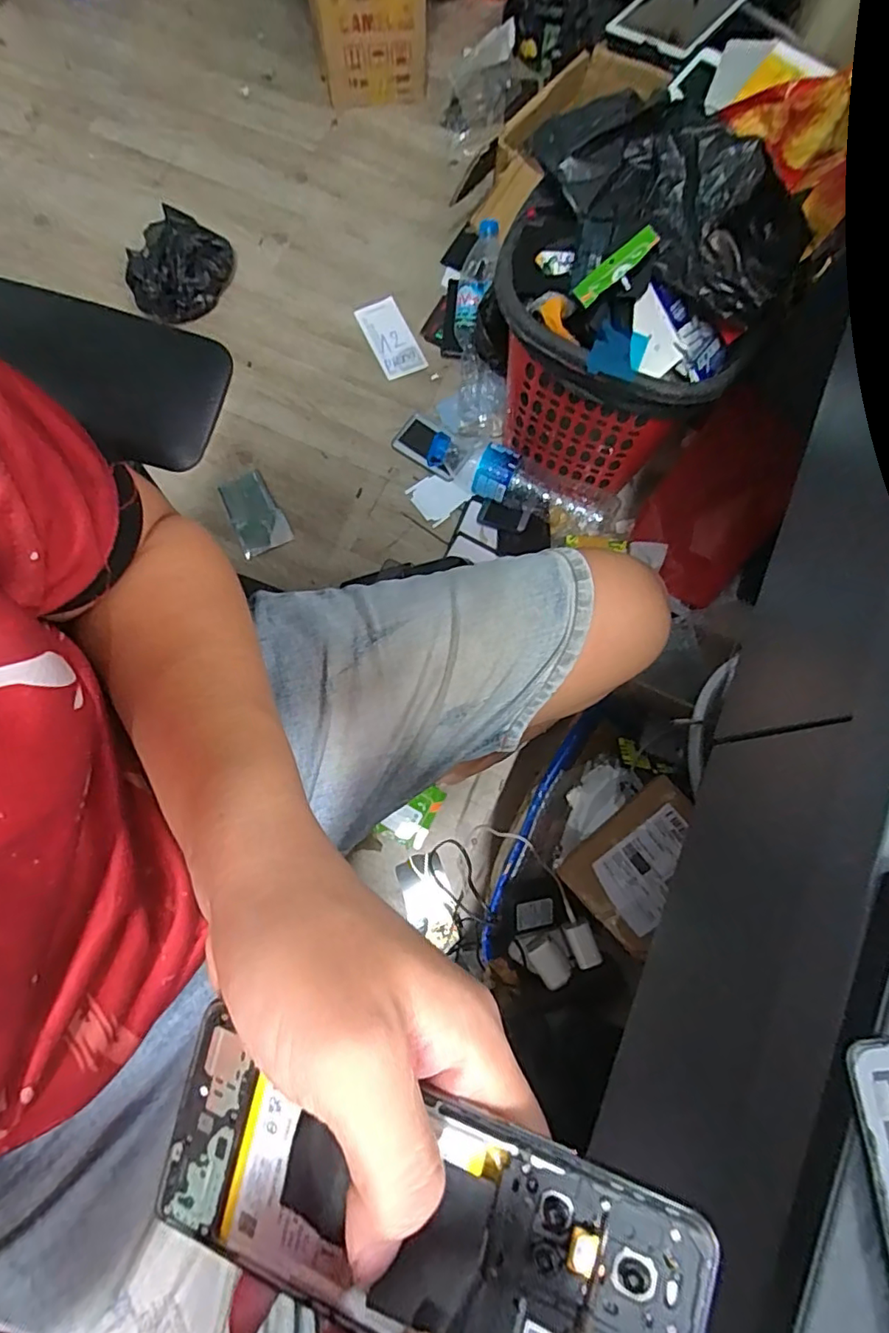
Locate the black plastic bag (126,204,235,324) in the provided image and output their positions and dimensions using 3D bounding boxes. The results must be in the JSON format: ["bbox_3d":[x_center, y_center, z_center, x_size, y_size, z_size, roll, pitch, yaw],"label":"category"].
[{"bbox_3d":[-0.500,-0.736,1.061,0.185,0.053,0.213,35,79,7],"label":"black plastic bag"}]

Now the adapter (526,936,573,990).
[{"bbox_3d":[0.112,0.319,0.621,0.033,0.033,0.048,-32,80,-8],"label":"adapter"}]

